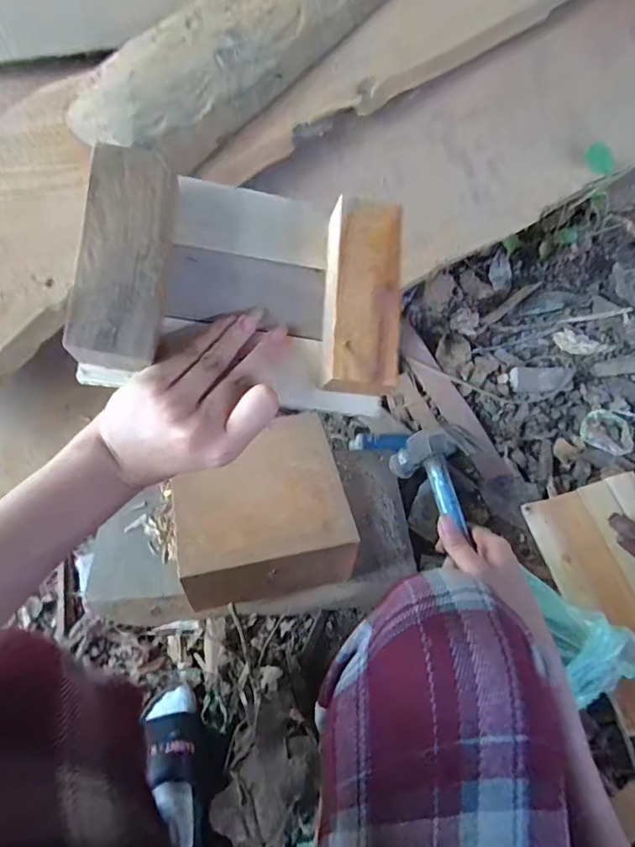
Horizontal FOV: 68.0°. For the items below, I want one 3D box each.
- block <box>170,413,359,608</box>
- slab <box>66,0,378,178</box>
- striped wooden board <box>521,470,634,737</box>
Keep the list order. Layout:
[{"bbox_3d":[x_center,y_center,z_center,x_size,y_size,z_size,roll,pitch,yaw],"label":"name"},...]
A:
[{"bbox_3d":[-0.071,0.117,0.631,0.213,0.086,0.200,-11,55,-8],"label":"block"},{"bbox_3d":[-0.011,-0.864,0.935,0.235,0.058,1.101,42,72,0],"label":"slab"},{"bbox_3d":[0.446,0.235,0.667,0.174,0.020,0.319,-23,54,14],"label":"striped wooden board"}]

